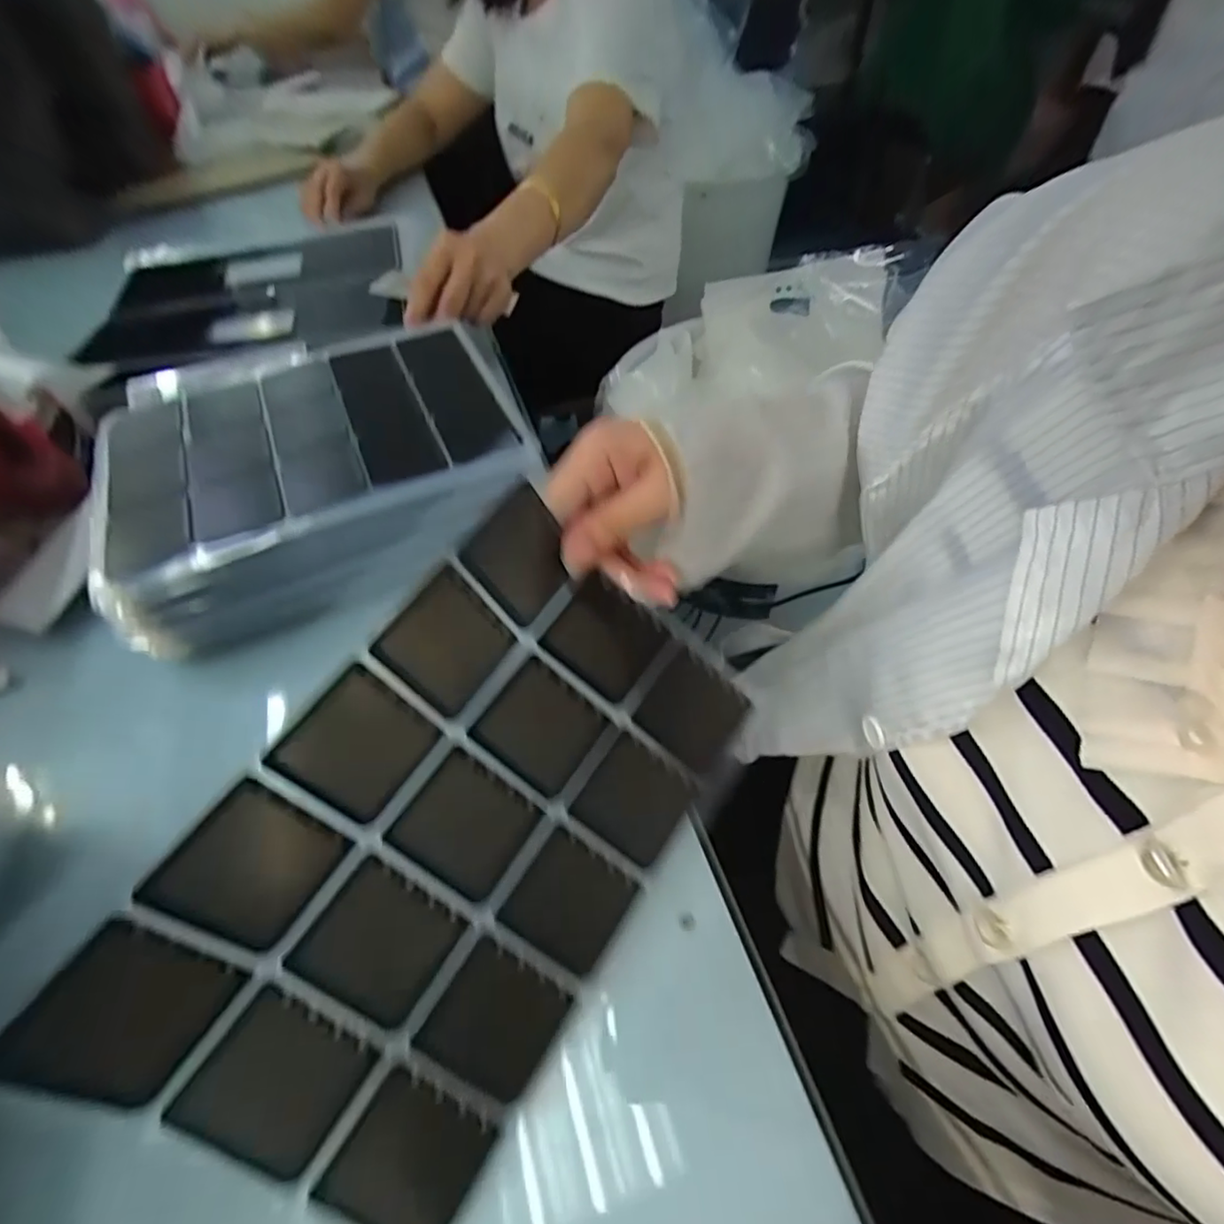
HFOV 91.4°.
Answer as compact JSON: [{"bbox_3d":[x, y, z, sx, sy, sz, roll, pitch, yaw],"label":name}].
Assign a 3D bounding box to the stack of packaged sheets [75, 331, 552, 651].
[{"bbox_3d":[-0.214,-0.111,0.439,0.274,0.062,0.219,-21,54,-13],"label":"stack of packaged sheets"}]

